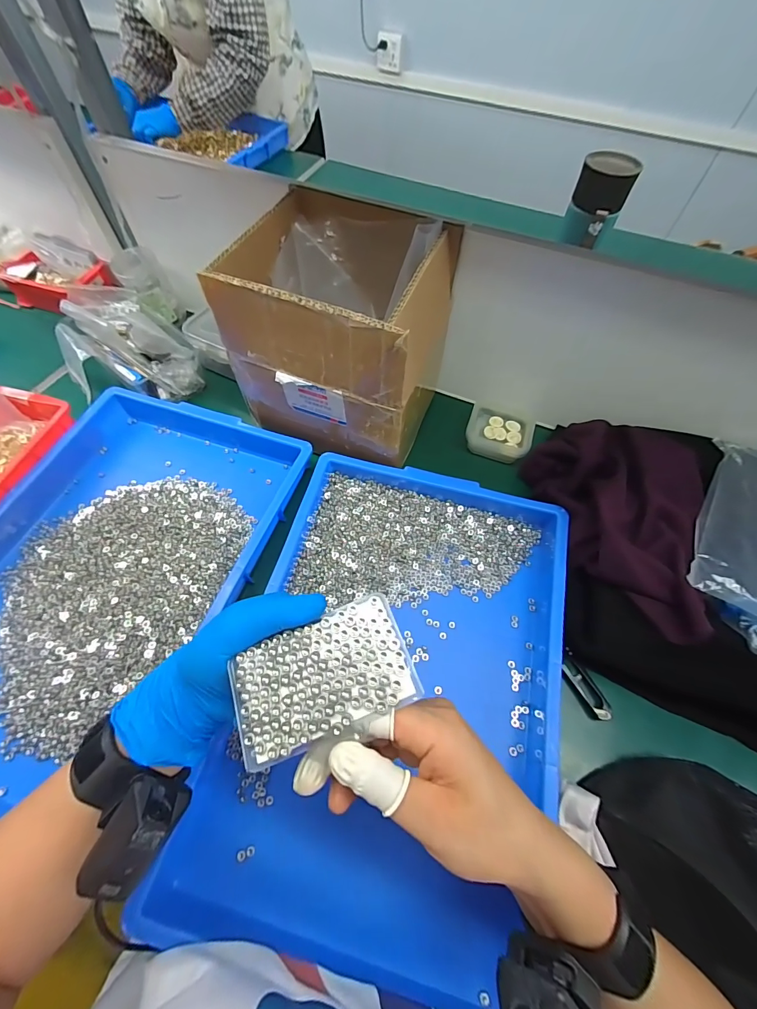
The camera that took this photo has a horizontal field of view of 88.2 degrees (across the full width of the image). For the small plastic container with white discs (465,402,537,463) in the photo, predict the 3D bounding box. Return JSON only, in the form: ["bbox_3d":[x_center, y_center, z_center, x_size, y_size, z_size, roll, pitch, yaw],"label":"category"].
[{"bbox_3d":[0.162,-0.097,0.528,0.082,0.032,0.072,17,61,8],"label":"small plastic container with white discs"}]

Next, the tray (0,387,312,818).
[{"bbox_3d":[-0.288,0.067,0.414,0.282,0.060,0.427,19,62,9],"label":"tray"}]

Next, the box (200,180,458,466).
[{"bbox_3d":[-0.038,-0.186,0.459,0.209,0.214,0.182,21,62,10],"label":"box"}]

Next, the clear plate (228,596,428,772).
[{"bbox_3d":[-0.031,0.093,0.212,0.096,0.004,0.058,-25,60,-2],"label":"clear plate"}]

